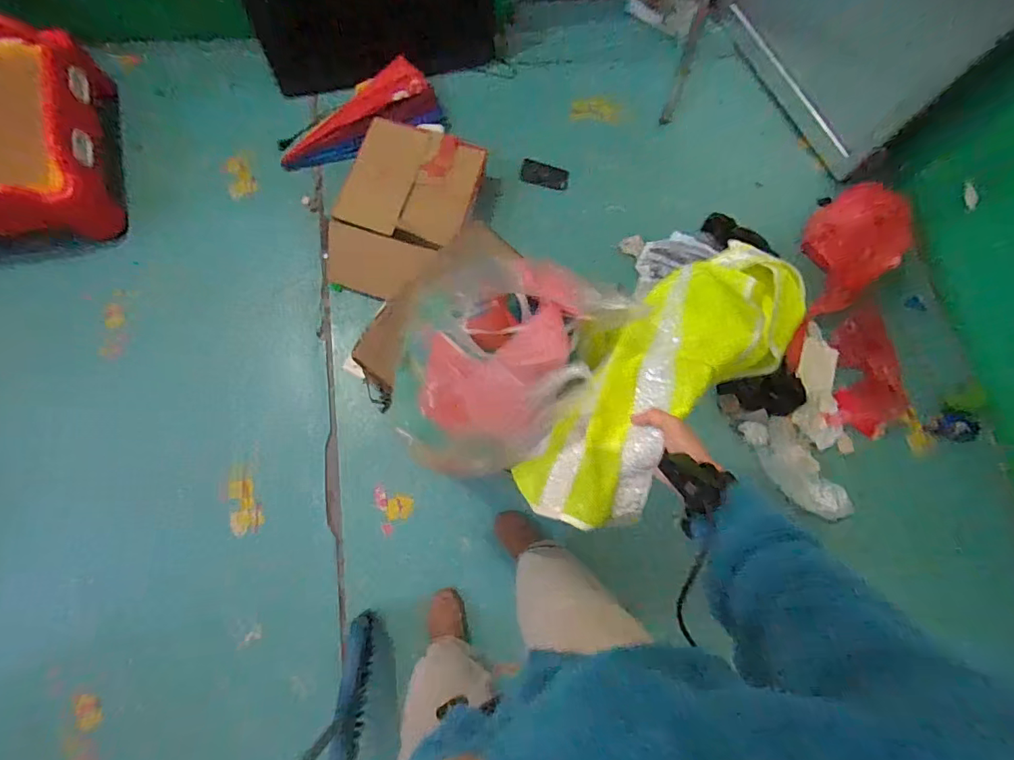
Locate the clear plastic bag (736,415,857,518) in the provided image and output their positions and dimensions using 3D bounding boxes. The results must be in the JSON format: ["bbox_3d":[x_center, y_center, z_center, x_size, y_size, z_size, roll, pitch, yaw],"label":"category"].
[{"bbox_3d":[0.815,0.248,1.337,0.144,0.034,0.364,-37,81,-13],"label":"clear plastic bag"}]

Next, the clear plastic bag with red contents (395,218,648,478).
[{"bbox_3d":[-0.025,-0.023,0.657,0.250,0.222,0.322,30,82,2],"label":"clear plastic bag with red contents"}]

